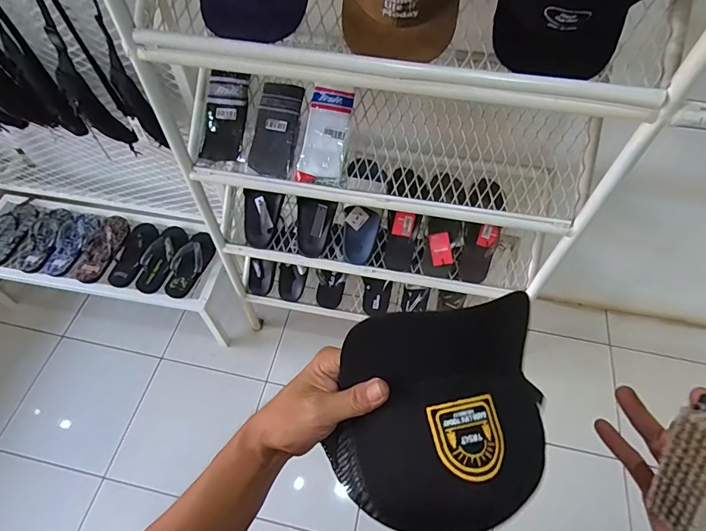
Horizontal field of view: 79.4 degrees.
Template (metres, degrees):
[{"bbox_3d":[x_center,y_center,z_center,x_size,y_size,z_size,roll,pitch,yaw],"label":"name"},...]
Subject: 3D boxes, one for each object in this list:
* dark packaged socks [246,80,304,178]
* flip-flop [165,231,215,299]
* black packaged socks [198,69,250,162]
[{"bbox_3d":[-0.164,-0.289,0.904,0.093,0.018,0.189,14,95,9],"label":"dark packaged socks"},{"bbox_3d":[-0.534,-0.013,1.397,0.108,0.033,0.246,17,59,10],"label":"flip-flop"},{"bbox_3d":[-0.277,-0.320,0.918,0.089,0.023,0.184,14,99,9],"label":"black packaged socks"}]

